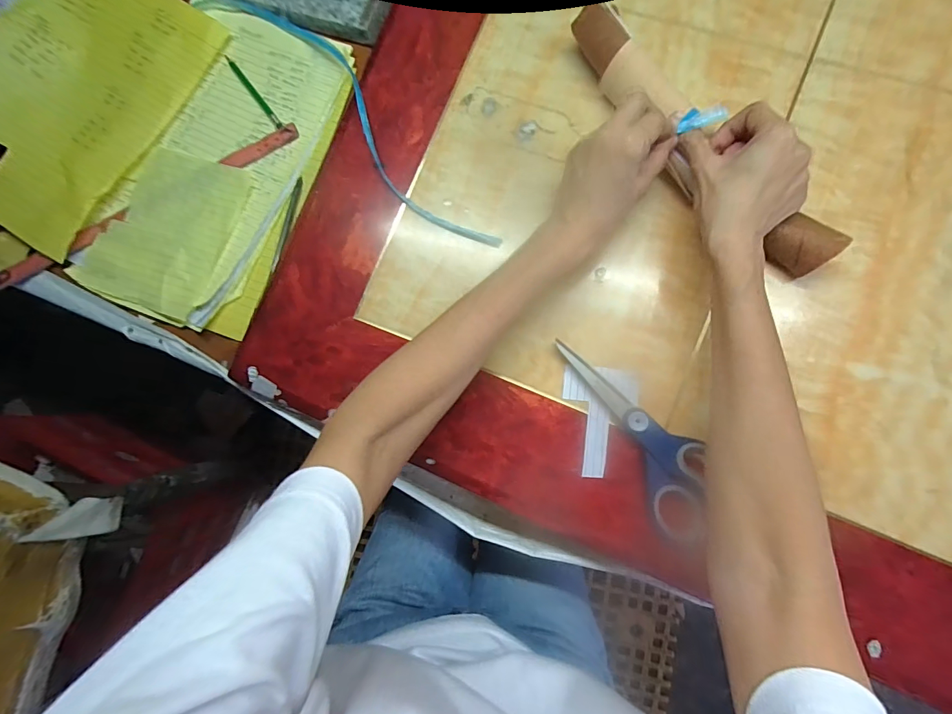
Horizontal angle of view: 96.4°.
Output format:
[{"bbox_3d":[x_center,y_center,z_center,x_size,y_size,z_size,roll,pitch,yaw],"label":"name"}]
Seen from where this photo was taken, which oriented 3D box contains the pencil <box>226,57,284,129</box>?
[{"bbox_3d":[-0.260,-0.309,0.497,0.007,0.004,0.128,-39,85,2],"label":"pencil"}]

